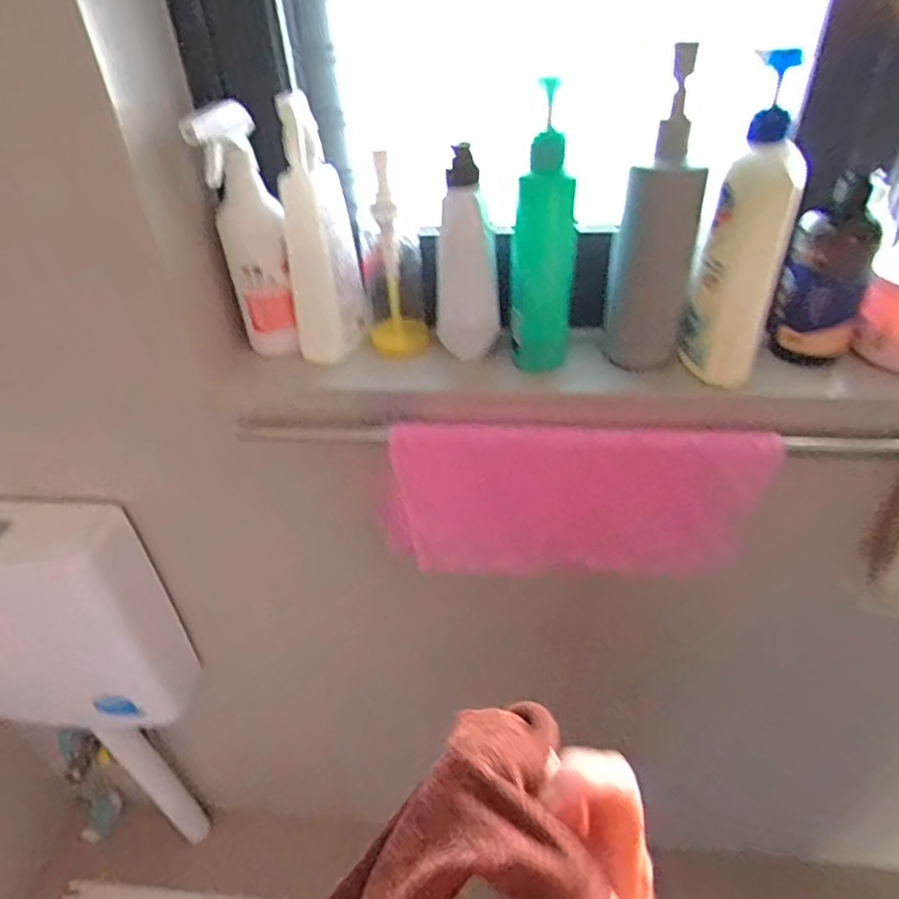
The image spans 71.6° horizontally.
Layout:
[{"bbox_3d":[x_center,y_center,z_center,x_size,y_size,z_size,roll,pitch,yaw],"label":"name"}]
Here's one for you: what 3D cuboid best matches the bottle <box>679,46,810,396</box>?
[{"bbox_3d":[0.251,-0.178,0.529,0.068,0.257,0.051,15,42,22],"label":"bottle"}]

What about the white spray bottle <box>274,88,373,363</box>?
[{"bbox_3d":[-0.123,-0.203,0.597,0.049,0.230,0.069,17,42,23],"label":"white spray bottle"}]

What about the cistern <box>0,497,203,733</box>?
[{"bbox_3d":[-0.541,0.211,0.812,0.308,0.334,0.113,1,39,5],"label":"cistern"}]

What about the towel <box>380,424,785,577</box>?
[{"bbox_3d":[0.120,0.057,0.652,0.367,0.196,0.031,0,39,4],"label":"towel"}]

